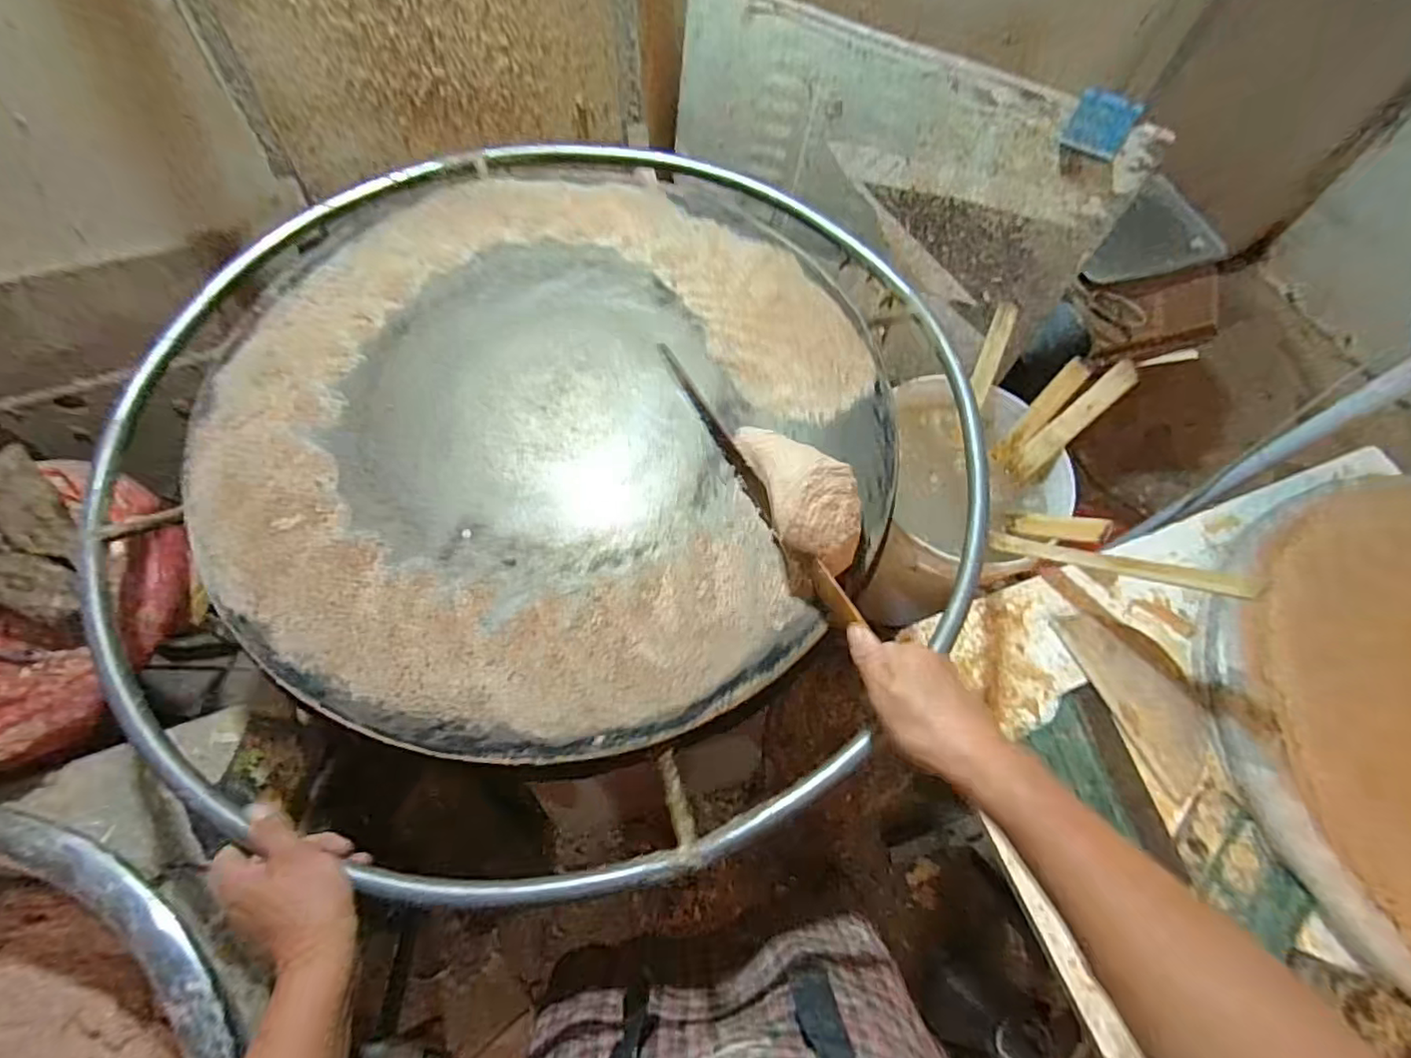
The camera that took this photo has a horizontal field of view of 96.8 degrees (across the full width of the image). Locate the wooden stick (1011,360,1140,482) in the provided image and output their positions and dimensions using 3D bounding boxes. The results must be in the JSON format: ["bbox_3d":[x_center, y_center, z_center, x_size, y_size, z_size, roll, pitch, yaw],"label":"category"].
[{"bbox_3d":[0.473,-0.135,0.813,0.039,0.186,0.019,47,37,17],"label":"wooden stick"}]

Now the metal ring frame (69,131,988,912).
[{"bbox_3d":[-0.151,-0.115,0.630,0.828,0.048,0.847,-18,68,-12],"label":"metal ring frame"}]

